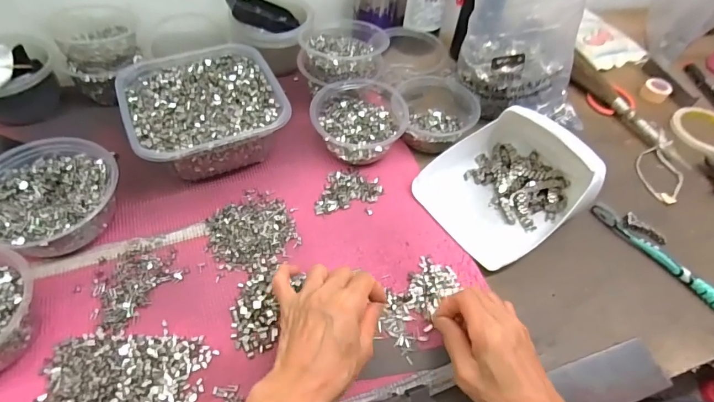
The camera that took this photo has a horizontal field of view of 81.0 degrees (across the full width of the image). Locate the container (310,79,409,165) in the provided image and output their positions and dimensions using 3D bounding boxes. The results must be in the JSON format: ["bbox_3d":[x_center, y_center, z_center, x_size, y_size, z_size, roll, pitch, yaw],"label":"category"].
[{"bbox_3d":[0.006,-0.104,0.539,0.111,0.064,0.117,3,52,-3],"label":"container"}]

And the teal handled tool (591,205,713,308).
[{"bbox_3d":[0.354,0.069,0.481,0.015,0.015,0.186,-27,59,-24],"label":"teal handled tool"}]

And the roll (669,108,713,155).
[{"bbox_3d":[0.537,-0.105,0.635,0.097,0.017,0.095,3,52,-3],"label":"roll"}]

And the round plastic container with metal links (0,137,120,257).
[{"bbox_3d":[-0.322,-0.002,0.439,0.135,0.060,0.134,3,52,-3],"label":"round plastic container with metal links"}]

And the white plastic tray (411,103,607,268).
[{"bbox_3d":[0.180,-0.031,0.491,0.181,0.083,0.157,-29,59,-25],"label":"white plastic tray"}]

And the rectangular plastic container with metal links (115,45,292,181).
[{"bbox_3d":[-0.184,-0.105,0.518,0.170,0.078,0.176,-20,56,-19],"label":"rectangular plastic container with metal links"}]

